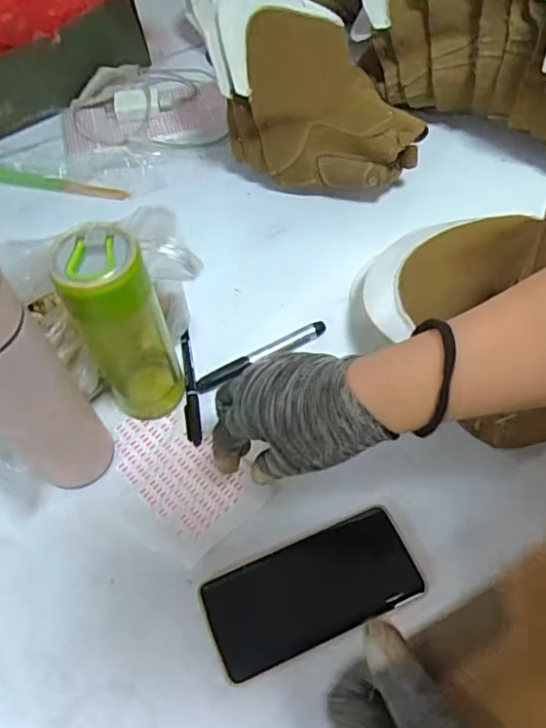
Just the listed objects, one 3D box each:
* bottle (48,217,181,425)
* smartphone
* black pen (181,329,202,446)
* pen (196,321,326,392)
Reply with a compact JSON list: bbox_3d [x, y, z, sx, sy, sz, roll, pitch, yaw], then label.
[{"bbox_3d":[-0.116,-0.023,0.455,0.070,0.187,0.060,-28,60,-14],"label":"bottle"},{"bbox_3d":[0.029,0.168,0.427,0.159,0.008,0.075,-21,59,-10],"label":"smartphone"},{"bbox_3d":[-0.078,0.020,0.529,0.014,0.010,0.117,-9,57,-2],"label":"black pen"},{"bbox_3d":[-0.011,-0.009,0.542,0.138,0.011,0.014,-27,60,-13],"label":"pen"}]

